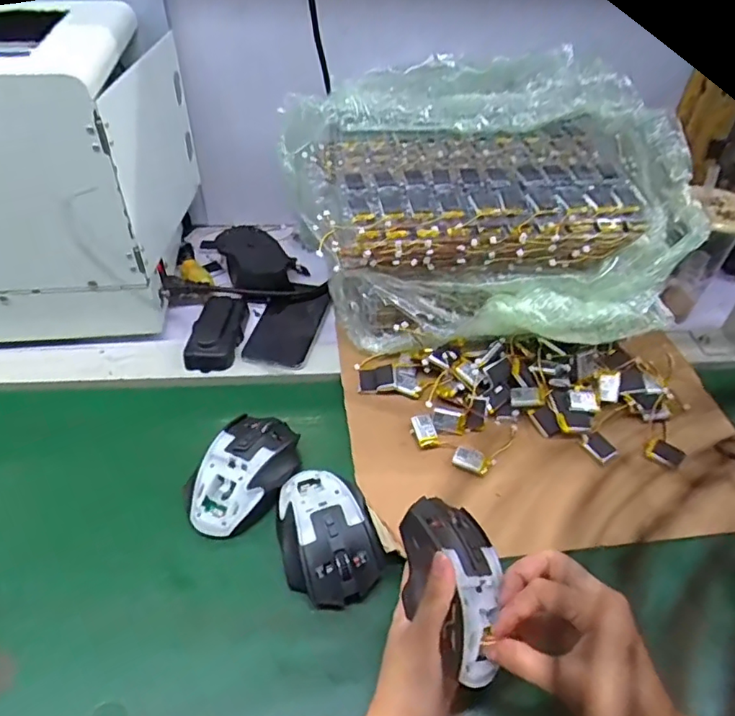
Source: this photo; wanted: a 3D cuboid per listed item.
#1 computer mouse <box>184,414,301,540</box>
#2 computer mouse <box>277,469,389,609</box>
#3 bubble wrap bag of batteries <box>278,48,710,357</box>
[{"bbox_3d":[-0.105,0.094,0.485,0.067,0.033,0.113,17,46,14],"label":"computer mouse"},{"bbox_3d":[-0.032,0.132,0.449,0.075,0.034,0.113,-12,46,-14],"label":"computer mouse"},{"bbox_3d":[0.114,-0.159,0.597,0.356,0.180,0.342,-12,46,-14],"label":"bubble wrap bag of batteries"}]

